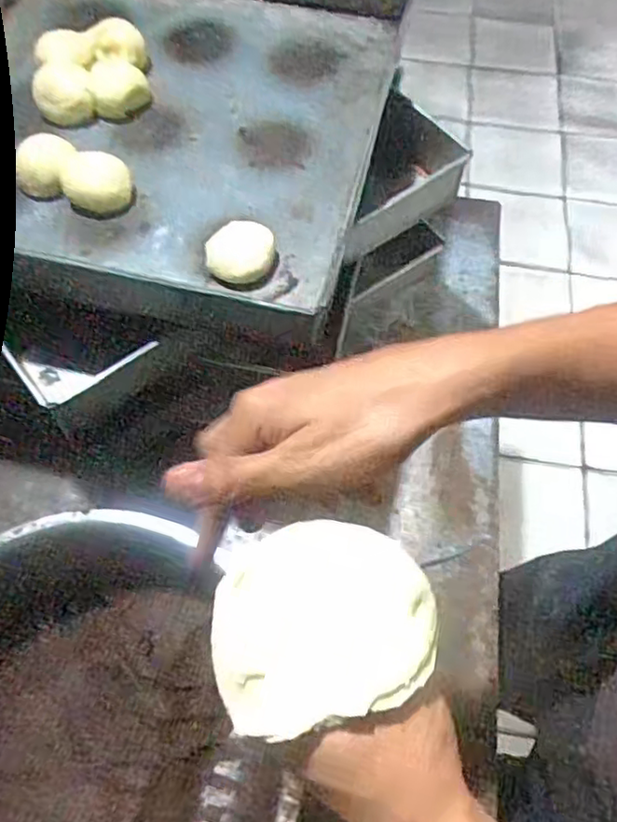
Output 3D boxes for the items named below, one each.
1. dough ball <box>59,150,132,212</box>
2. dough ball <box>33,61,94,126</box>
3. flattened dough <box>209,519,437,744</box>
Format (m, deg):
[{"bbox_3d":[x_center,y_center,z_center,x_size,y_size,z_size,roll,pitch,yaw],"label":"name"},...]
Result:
[{"bbox_3d":[-0.194,-0.209,0.591,0.060,0.026,0.053,-12,62,-8],"label":"dough ball"},{"bbox_3d":[-0.245,-0.316,0.646,0.054,0.029,0.059,1,61,-1],"label":"dough ball"},{"bbox_3d":[0.006,0.080,0.254,0.087,0.013,0.072,-15,63,-9],"label":"flattened dough"}]

